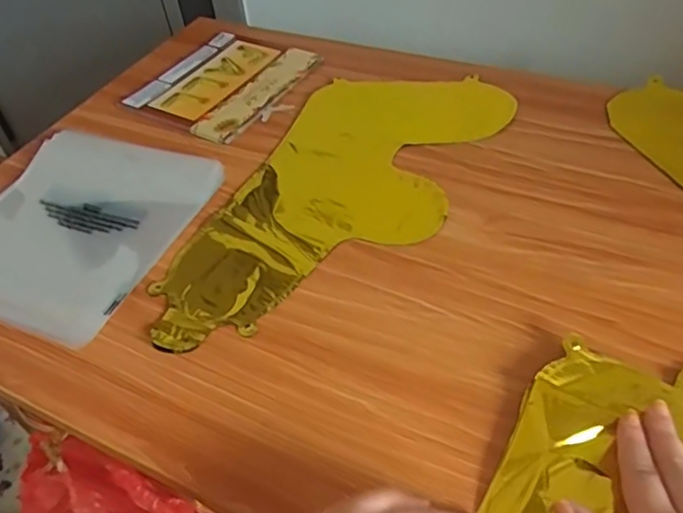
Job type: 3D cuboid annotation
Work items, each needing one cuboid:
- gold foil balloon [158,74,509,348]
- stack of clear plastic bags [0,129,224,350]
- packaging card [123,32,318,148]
[{"bbox_3d":[0.001,-0.065,0.558,0.191,0.011,0.420,21,53,23],"label":"gold foil balloon"},{"bbox_3d":[-0.249,-0.030,0.532,0.201,0.024,0.212,15,53,16],"label":"stack of clear plastic bags"},{"bbox_3d":[-0.140,-0.210,0.705,0.157,0.007,0.182,22,53,24],"label":"packaging card"}]

